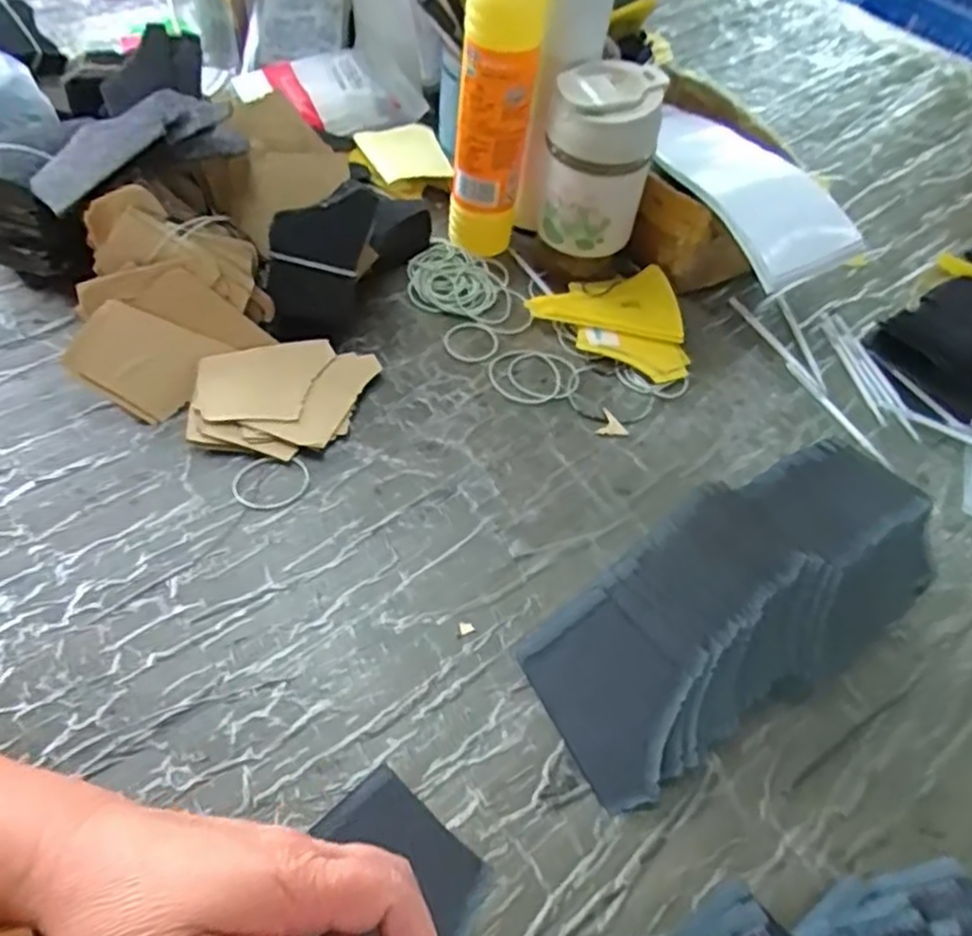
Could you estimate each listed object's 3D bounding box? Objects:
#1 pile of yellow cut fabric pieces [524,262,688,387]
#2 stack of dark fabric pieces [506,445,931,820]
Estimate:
[{"bbox_3d":[0.111,-0.128,0.602,0.129,0.018,0.103,26,55,14],"label":"pile of yellow cut fabric pieces"},{"bbox_3d":[0.151,0.078,0.437,0.262,0.057,0.119,-32,61,-11],"label":"stack of dark fabric pieces"}]

